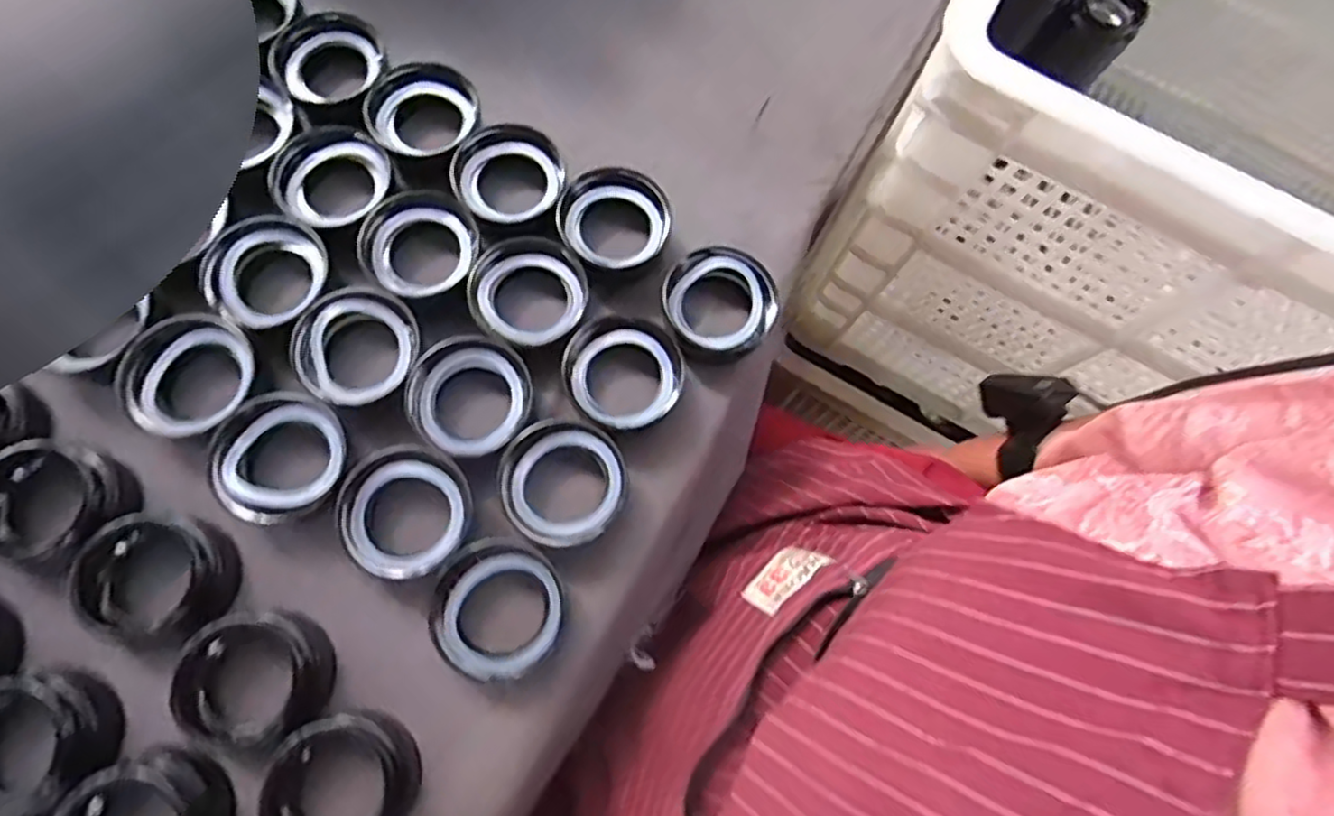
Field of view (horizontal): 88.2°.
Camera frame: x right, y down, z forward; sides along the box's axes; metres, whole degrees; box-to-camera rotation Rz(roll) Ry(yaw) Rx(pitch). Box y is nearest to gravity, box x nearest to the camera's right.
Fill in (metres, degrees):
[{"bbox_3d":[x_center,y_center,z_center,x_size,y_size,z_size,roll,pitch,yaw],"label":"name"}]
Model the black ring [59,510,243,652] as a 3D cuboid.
[{"bbox_3d":[-0.263,0.084,0.348,0.068,0.036,0.067,1,73,-3],"label":"black ring"}]

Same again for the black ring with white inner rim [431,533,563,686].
[{"bbox_3d":[-0.088,0.105,0.363,0.069,0.026,0.066,1,73,-3],"label":"black ring with white inner rim"}]

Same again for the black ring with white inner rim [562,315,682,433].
[{"bbox_3d":[-0.026,-0.017,0.401,0.067,0.029,0.068,1,73,-3],"label":"black ring with white inner rim"}]

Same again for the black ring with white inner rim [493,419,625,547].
[{"bbox_3d":[-0.057,0.043,0.380,0.065,0.031,0.065,1,73,-3],"label":"black ring with white inner rim"}]

